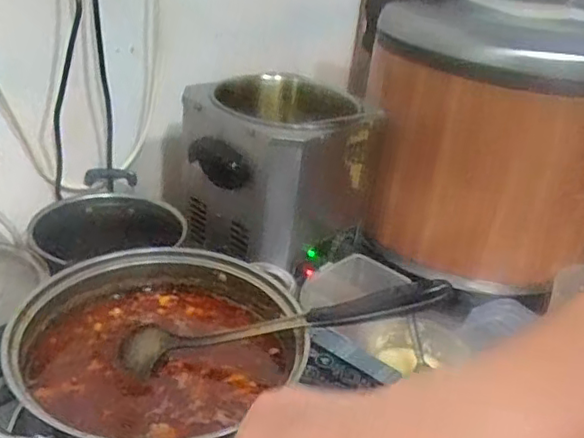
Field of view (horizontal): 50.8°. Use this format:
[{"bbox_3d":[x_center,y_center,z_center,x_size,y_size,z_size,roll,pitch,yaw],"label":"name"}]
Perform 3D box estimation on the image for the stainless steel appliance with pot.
[{"bbox_3d":[-0.017,-0.062,0.798,0.224,0.198,0.192,23,33,27],"label":"stainless steel appliance with pot"}]

